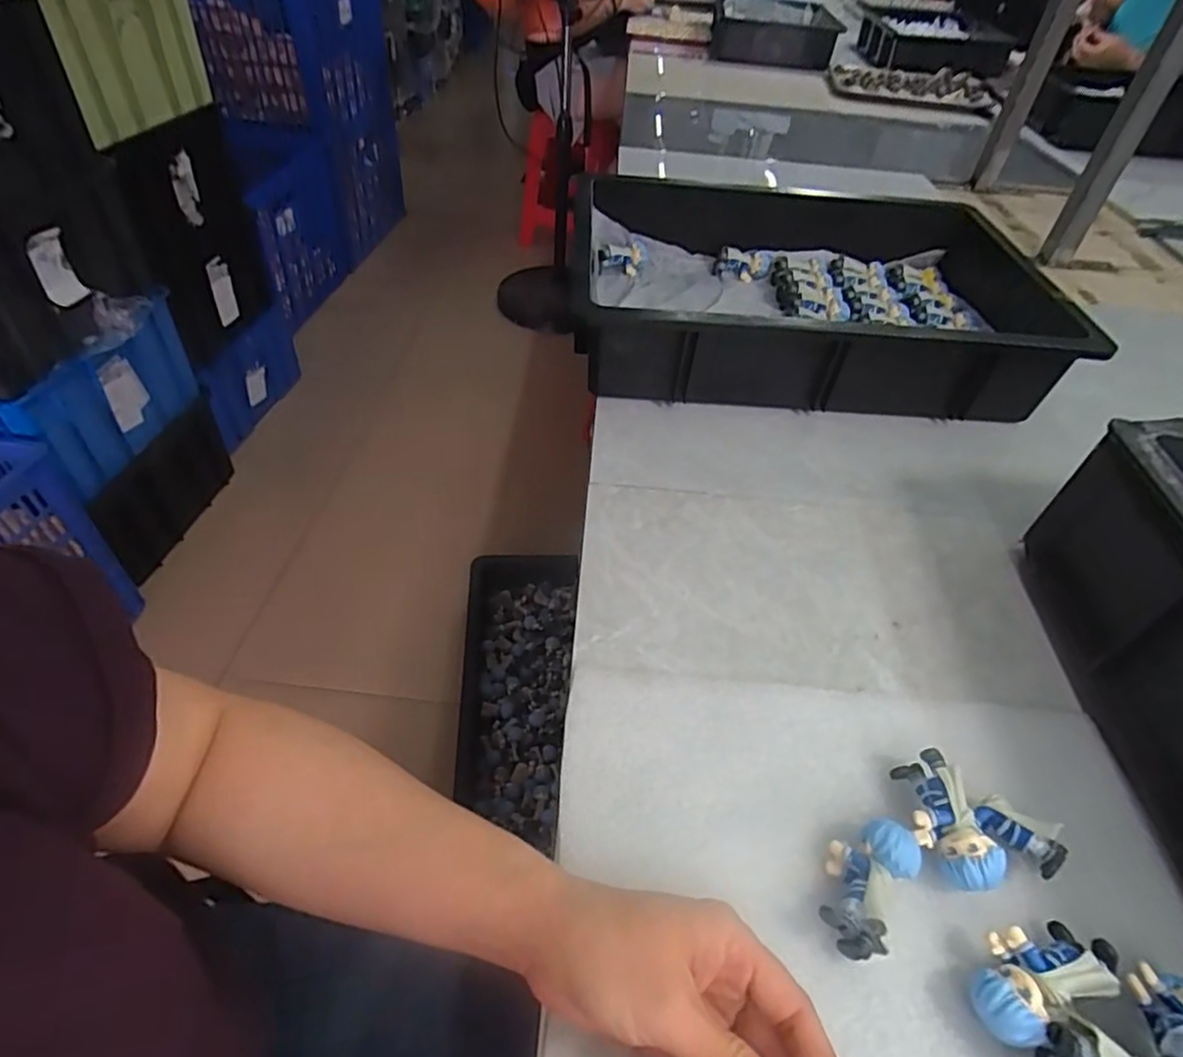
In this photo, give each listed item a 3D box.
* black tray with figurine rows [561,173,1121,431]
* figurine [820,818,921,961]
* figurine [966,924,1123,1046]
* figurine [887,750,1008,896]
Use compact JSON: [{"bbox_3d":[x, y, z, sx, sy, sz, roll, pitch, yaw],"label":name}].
[{"bbox_3d":[0.213,-0.243,0.665,0.477,0.095,0.339,3,46,-3],"label":"black tray with figurine rows"},{"bbox_3d":[0.129,0.167,0.303,0.034,0.029,0.060,28,50,21],"label":"figurine"},{"bbox_3d":[0.193,0.194,0.281,0.065,0.029,0.034,-13,48,-17],"label":"figurine"},{"bbox_3d":[0.174,0.147,0.323,0.029,0.028,0.063,-7,47,-12],"label":"figurine"}]

